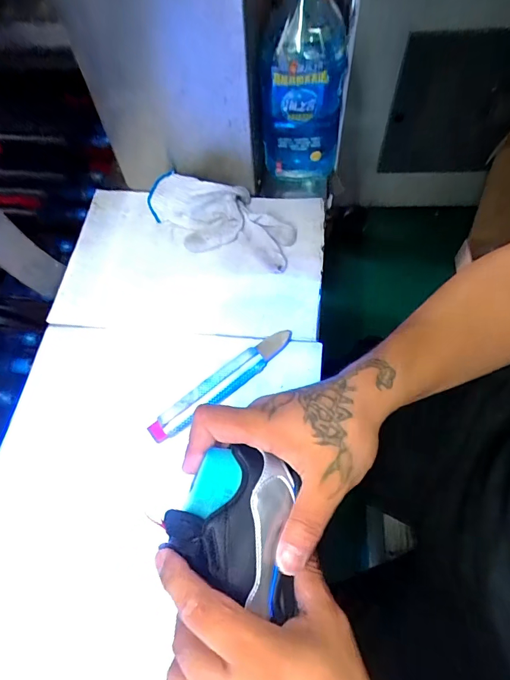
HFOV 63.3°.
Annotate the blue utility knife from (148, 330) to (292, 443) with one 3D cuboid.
[{"bbox_3d":[-0.029,0.042,0.404,0.163,0.014,0.025,-37,68,-15],"label":"blue utility knife"}]

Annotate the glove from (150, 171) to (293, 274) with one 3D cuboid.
[{"bbox_3d":[-0.037,-0.148,0.483,0.175,0.044,0.096,16,65,10],"label":"glove"}]

